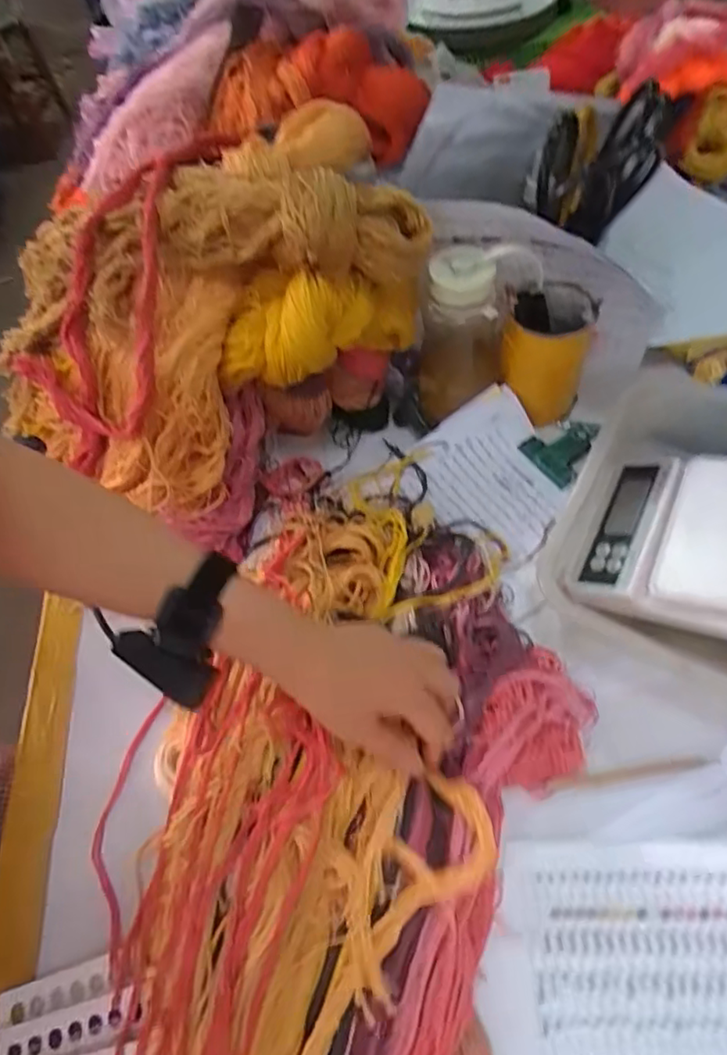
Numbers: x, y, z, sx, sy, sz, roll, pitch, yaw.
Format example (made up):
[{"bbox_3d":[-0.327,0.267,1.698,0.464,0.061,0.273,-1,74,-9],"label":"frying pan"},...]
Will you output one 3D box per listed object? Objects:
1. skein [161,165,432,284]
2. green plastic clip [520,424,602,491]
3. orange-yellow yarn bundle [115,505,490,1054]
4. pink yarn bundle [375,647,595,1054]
[{"bbox_3d":[-0.053,-0.261,0.499,0.219,0.065,0.099,14,60,13],"label":"skein"},{"bbox_3d":[0.206,-0.079,0.605,0.071,0.018,0.063,-31,61,-14],"label":"green plastic clip"},{"bbox_3d":[-0.046,0.226,0.421,0.247,0.058,0.532,6,63,8],"label":"orange-yellow yarn bundle"},{"bbox_3d":[0.064,0.285,0.375,0.082,0.032,0.442,18,61,15],"label":"pink yarn bundle"}]

